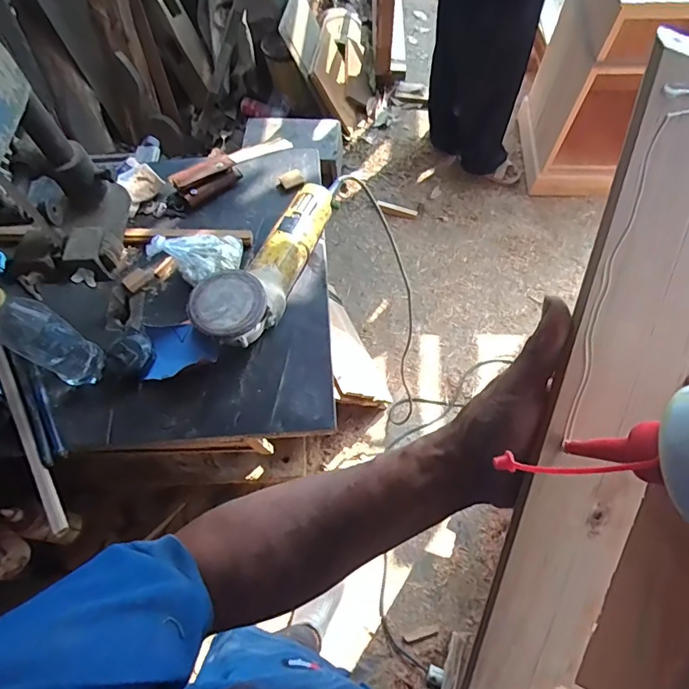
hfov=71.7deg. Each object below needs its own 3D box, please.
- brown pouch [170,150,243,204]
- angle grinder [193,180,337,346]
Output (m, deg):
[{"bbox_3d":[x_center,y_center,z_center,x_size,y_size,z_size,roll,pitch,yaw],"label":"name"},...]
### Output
[{"bbox_3d":[-0.226,-0.273,0.767,0.097,0.028,0.067,-39,67,-17],"label":"brown pouch"},{"bbox_3d":[-0.101,-0.117,0.644,0.084,0.083,0.296,19,64,11],"label":"angle grinder"}]

